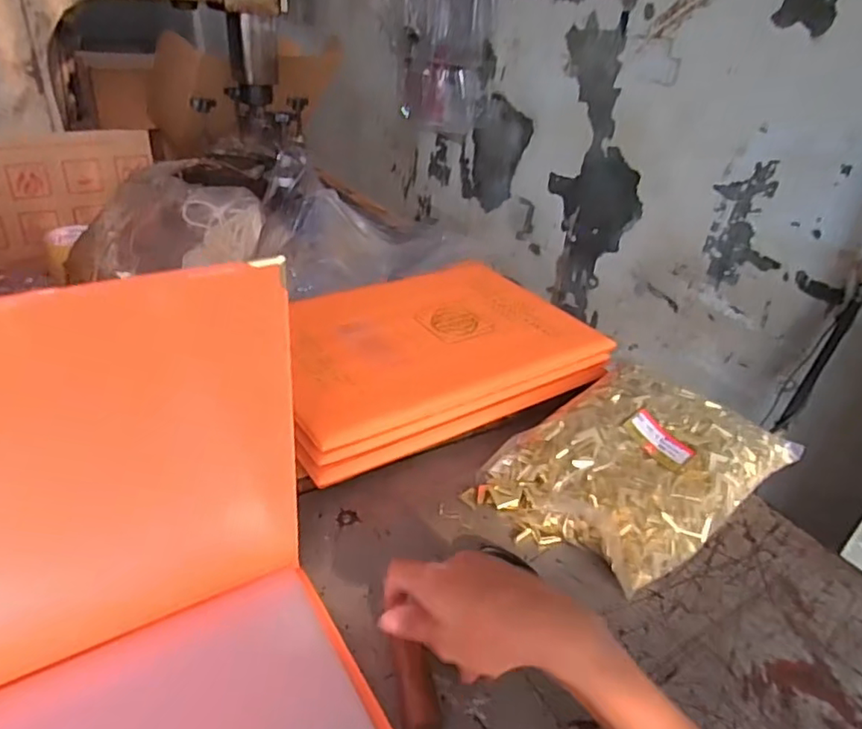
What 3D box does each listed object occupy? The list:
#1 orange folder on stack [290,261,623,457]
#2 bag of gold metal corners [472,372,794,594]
[{"bbox_3d":[-0.007,-0.036,0.617,0.333,0.015,0.239,-16,37,-31],"label":"orange folder on stack"},{"bbox_3d":[0.181,0.080,0.521,0.252,0.062,0.173,-22,41,-37],"label":"bag of gold metal corners"}]

